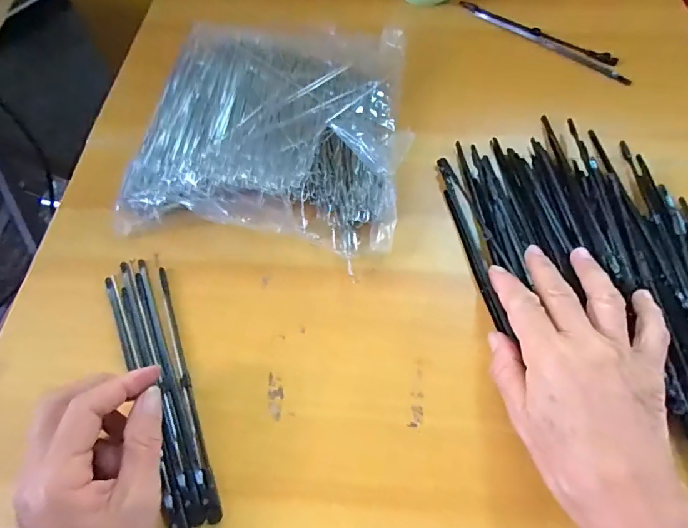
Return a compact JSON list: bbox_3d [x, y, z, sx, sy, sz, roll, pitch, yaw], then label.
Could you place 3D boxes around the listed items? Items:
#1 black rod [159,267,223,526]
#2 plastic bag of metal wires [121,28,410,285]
[{"bbox_3d":[-0.105,0.076,0.294,0.009,0.005,0.174,-18,61,-11],"label":"black rod"},{"bbox_3d":[-0.054,-0.125,0.380,0.212,0.029,0.229,8,62,5],"label":"plastic bag of metal wires"}]

